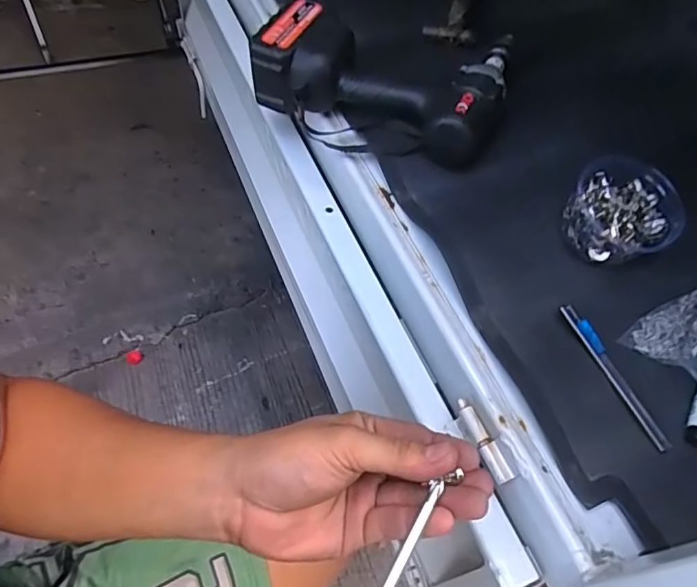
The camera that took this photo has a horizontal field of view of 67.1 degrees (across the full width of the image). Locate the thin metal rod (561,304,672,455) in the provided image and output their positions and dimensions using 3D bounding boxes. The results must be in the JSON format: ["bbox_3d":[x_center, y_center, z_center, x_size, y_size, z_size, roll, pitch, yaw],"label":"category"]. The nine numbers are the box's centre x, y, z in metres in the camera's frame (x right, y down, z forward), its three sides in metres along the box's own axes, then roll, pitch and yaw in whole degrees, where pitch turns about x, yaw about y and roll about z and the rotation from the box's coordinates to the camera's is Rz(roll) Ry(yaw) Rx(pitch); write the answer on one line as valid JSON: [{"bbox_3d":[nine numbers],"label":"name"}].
[{"bbox_3d":[0.206,0.063,0.408,0.013,0.007,0.125,-23,71,-18],"label":"thin metal rod"}]

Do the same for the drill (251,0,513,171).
[{"bbox_3d":[0.033,-0.220,0.544,0.256,0.084,0.150,12,52,0],"label":"drill"}]

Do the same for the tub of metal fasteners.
[{"bbox_3d":[0.238,-0.066,0.463,0.075,0.065,0.081,4,52,-6],"label":"tub of metal fasteners"}]

